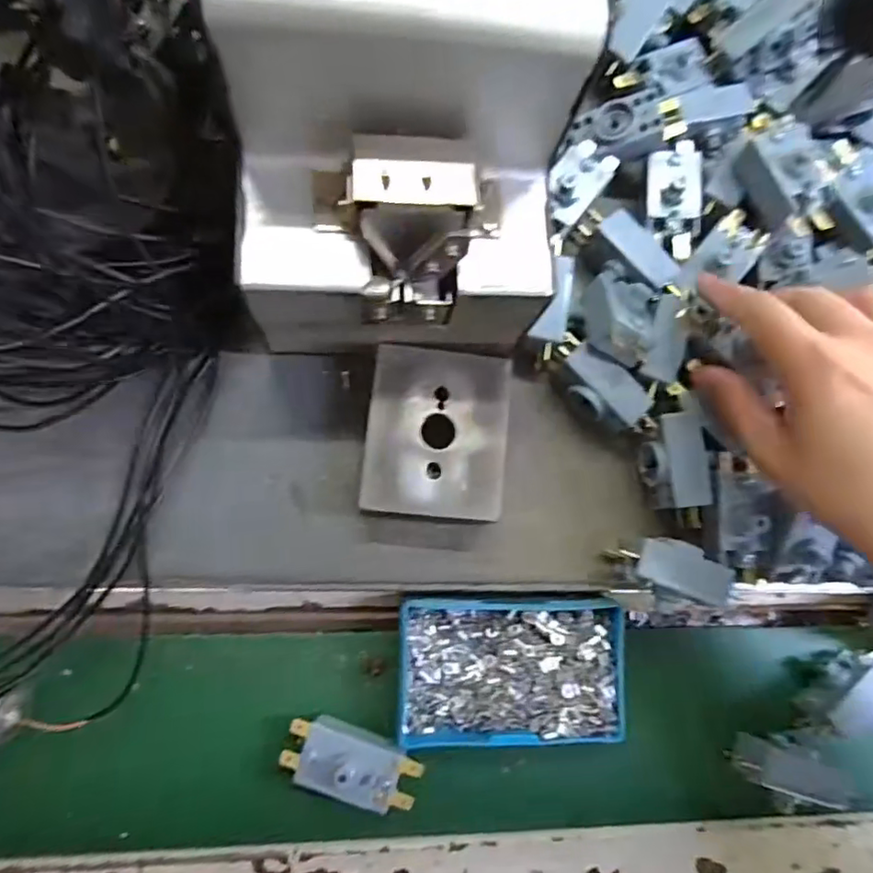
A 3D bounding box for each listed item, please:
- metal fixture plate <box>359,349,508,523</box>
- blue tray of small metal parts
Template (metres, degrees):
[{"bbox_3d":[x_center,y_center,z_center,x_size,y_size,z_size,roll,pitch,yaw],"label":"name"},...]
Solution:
[{"bbox_3d":[-0.001,-0.002,0.288,0.065,0.028,0.079,6,80,-7],"label":"metal fixture plate"},{"bbox_3d":[0.038,0.120,0.306,0.113,0.031,0.071,2,81,-8],"label":"blue tray of small metal parts"}]

